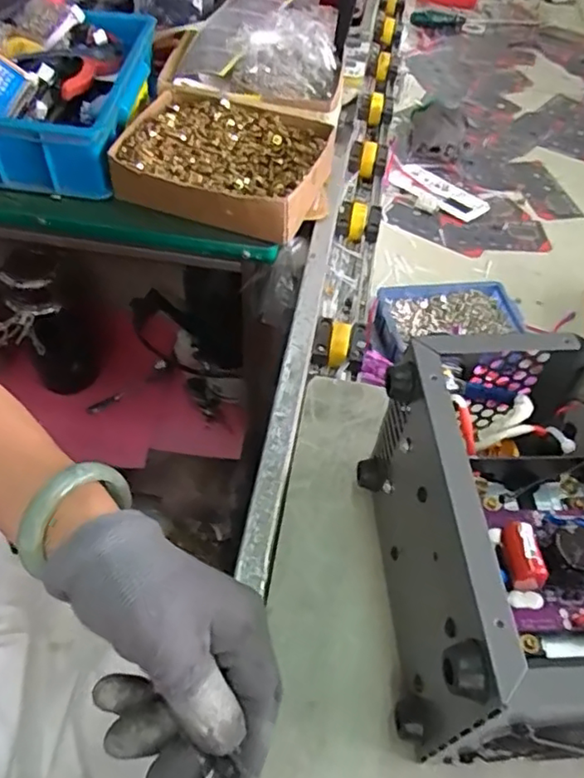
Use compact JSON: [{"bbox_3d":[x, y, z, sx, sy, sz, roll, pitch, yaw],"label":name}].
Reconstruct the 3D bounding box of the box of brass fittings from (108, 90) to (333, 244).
[{"bbox_3d":[-0.075,-0.260,0.691,0.219,0.052,0.193,18,52,10],"label":"box of brass fittings"}]

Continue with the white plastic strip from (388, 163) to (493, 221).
[{"bbox_3d":[0.206,-0.281,0.865,0.148,0.008,0.065,36,57,23],"label":"white plastic strip"}]

